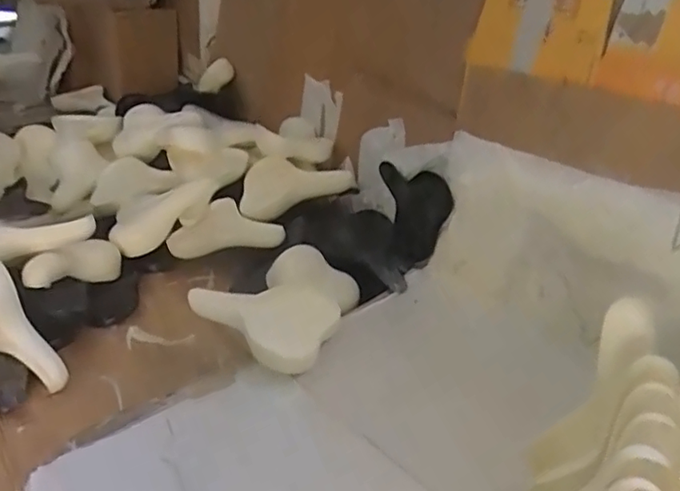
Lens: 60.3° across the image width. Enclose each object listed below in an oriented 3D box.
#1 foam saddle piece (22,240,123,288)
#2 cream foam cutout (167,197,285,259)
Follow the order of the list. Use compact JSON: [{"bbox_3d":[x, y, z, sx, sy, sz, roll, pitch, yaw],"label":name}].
[{"bbox_3d":[-0.526,0.037,1.170,0.057,0.077,0.216,18,13,21],"label":"foam saddle piece"},{"bbox_3d":[-0.251,-0.045,1.335,0.258,0.077,0.126,-5,31,8],"label":"cream foam cutout"}]

